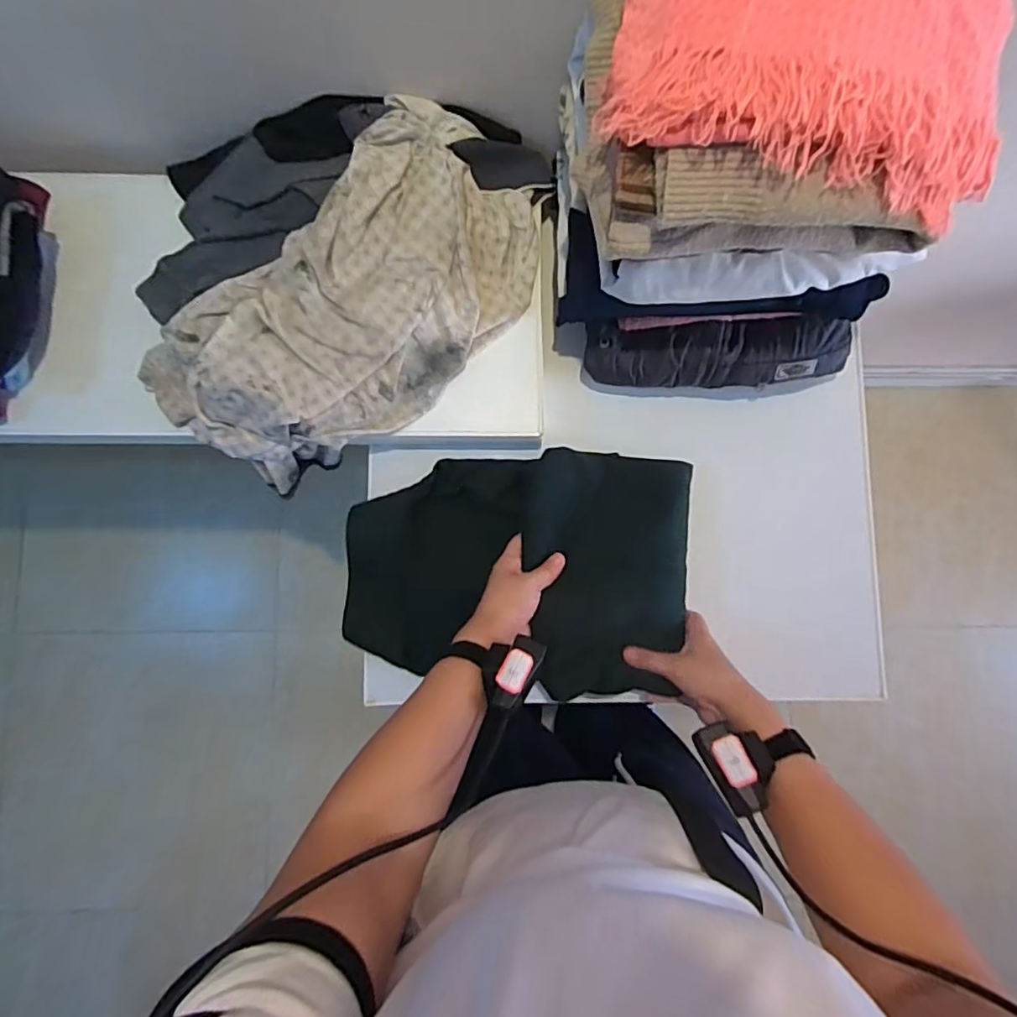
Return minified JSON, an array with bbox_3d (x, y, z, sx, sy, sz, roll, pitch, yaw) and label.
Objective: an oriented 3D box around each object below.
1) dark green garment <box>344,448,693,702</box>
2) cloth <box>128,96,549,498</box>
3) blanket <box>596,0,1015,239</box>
[{"bbox_3d":[0.010,0.058,0.621,0.364,0.071,0.240,5,89,0],"label":"dark green garment"},{"bbox_3d":[-0.160,-0.215,0.620,0.437,0.106,0.243,-45,86,-5],"label":"cloth"},{"bbox_3d":[0.215,-0.323,0.364,0.279,0.078,0.210,10,83,0],"label":"blanket"}]

